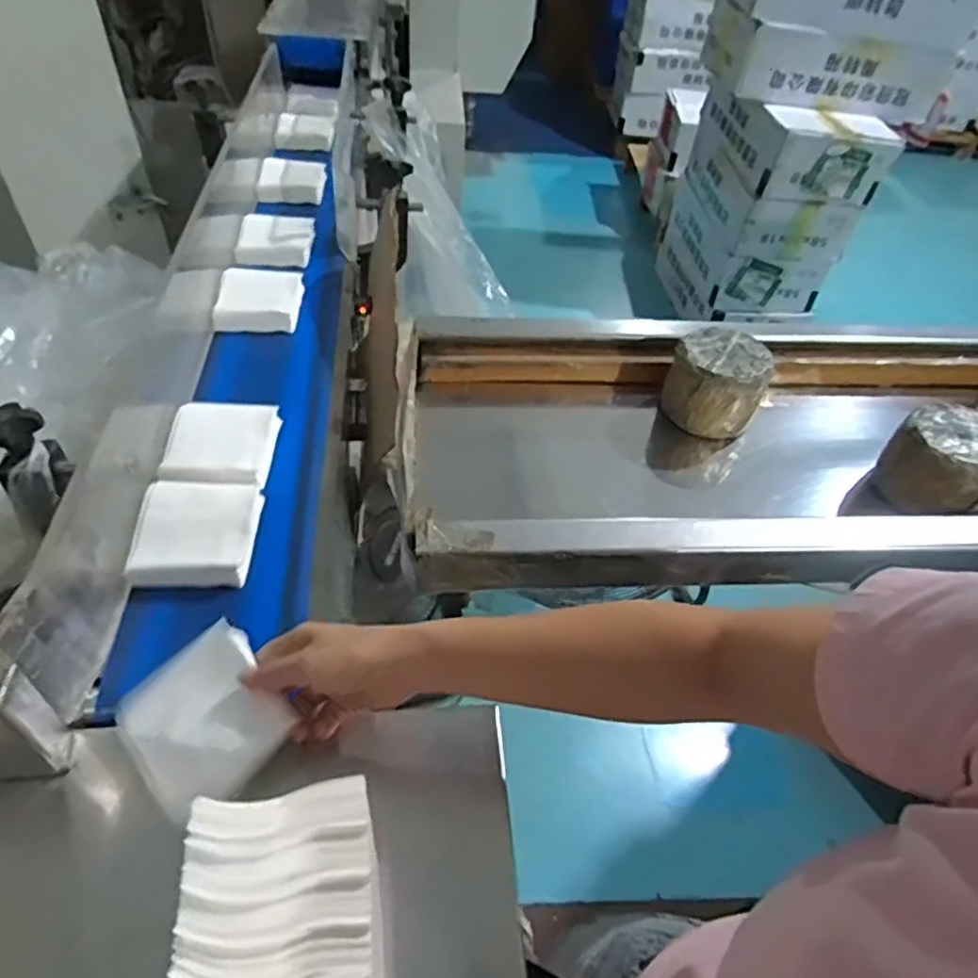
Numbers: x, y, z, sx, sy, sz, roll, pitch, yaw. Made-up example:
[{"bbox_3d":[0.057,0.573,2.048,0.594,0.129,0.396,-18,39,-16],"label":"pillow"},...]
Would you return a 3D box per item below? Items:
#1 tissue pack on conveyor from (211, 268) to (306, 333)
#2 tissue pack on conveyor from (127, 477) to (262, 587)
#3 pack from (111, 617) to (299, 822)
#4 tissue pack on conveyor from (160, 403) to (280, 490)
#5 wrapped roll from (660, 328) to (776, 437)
[{"bbox_3d":[-0.279,-0.237,0.841,0.094,0.030,0.109,0,48,-5],"label":"tissue pack on conveyor"},{"bbox_3d":[-0.251,0.039,0.592,0.094,0.025,0.100,0,48,-5],"label":"tissue pack on conveyor"},{"bbox_3d":[-0.193,0.155,0.461,0.097,0.013,0.111,-38,55,-10],"label":"pack"},{"bbox_3d":[-0.255,-0.040,0.662,0.095,0.028,0.101,-1,48,-5],"label":"tissue pack on conveyor"},{"bbox_3d":[0.225,-0.106,0.684,0.091,0.074,0.082,19,49,12],"label":"wrapped roll"}]

